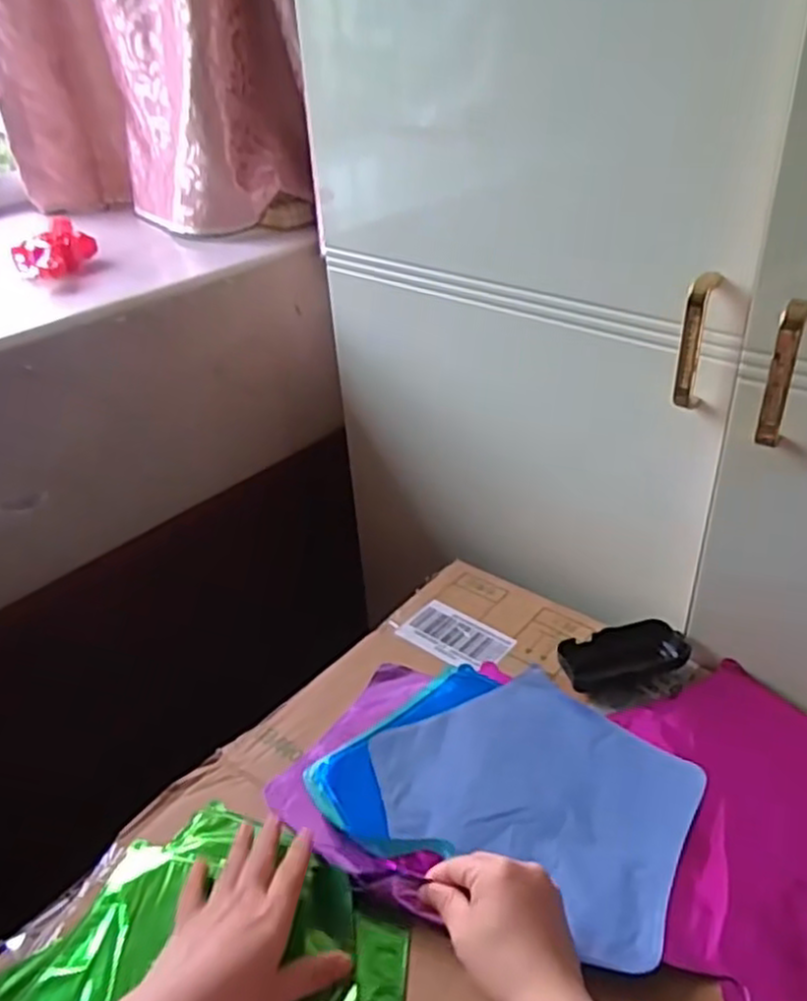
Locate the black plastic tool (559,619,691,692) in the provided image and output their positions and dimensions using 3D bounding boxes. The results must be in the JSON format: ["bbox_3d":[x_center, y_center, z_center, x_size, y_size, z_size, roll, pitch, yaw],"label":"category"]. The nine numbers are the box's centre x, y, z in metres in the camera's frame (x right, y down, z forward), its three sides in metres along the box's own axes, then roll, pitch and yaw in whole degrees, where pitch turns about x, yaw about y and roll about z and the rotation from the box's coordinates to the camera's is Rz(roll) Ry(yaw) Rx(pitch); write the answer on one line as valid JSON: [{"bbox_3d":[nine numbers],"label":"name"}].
[{"bbox_3d":[0.189,0.134,0.647,0.104,0.024,0.047,-10,34,-10],"label":"black plastic tool"}]

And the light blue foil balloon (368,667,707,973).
[{"bbox_3d":[0.099,0.207,0.553,0.223,0.012,0.178,20,40,30],"label":"light blue foil balloon"}]

